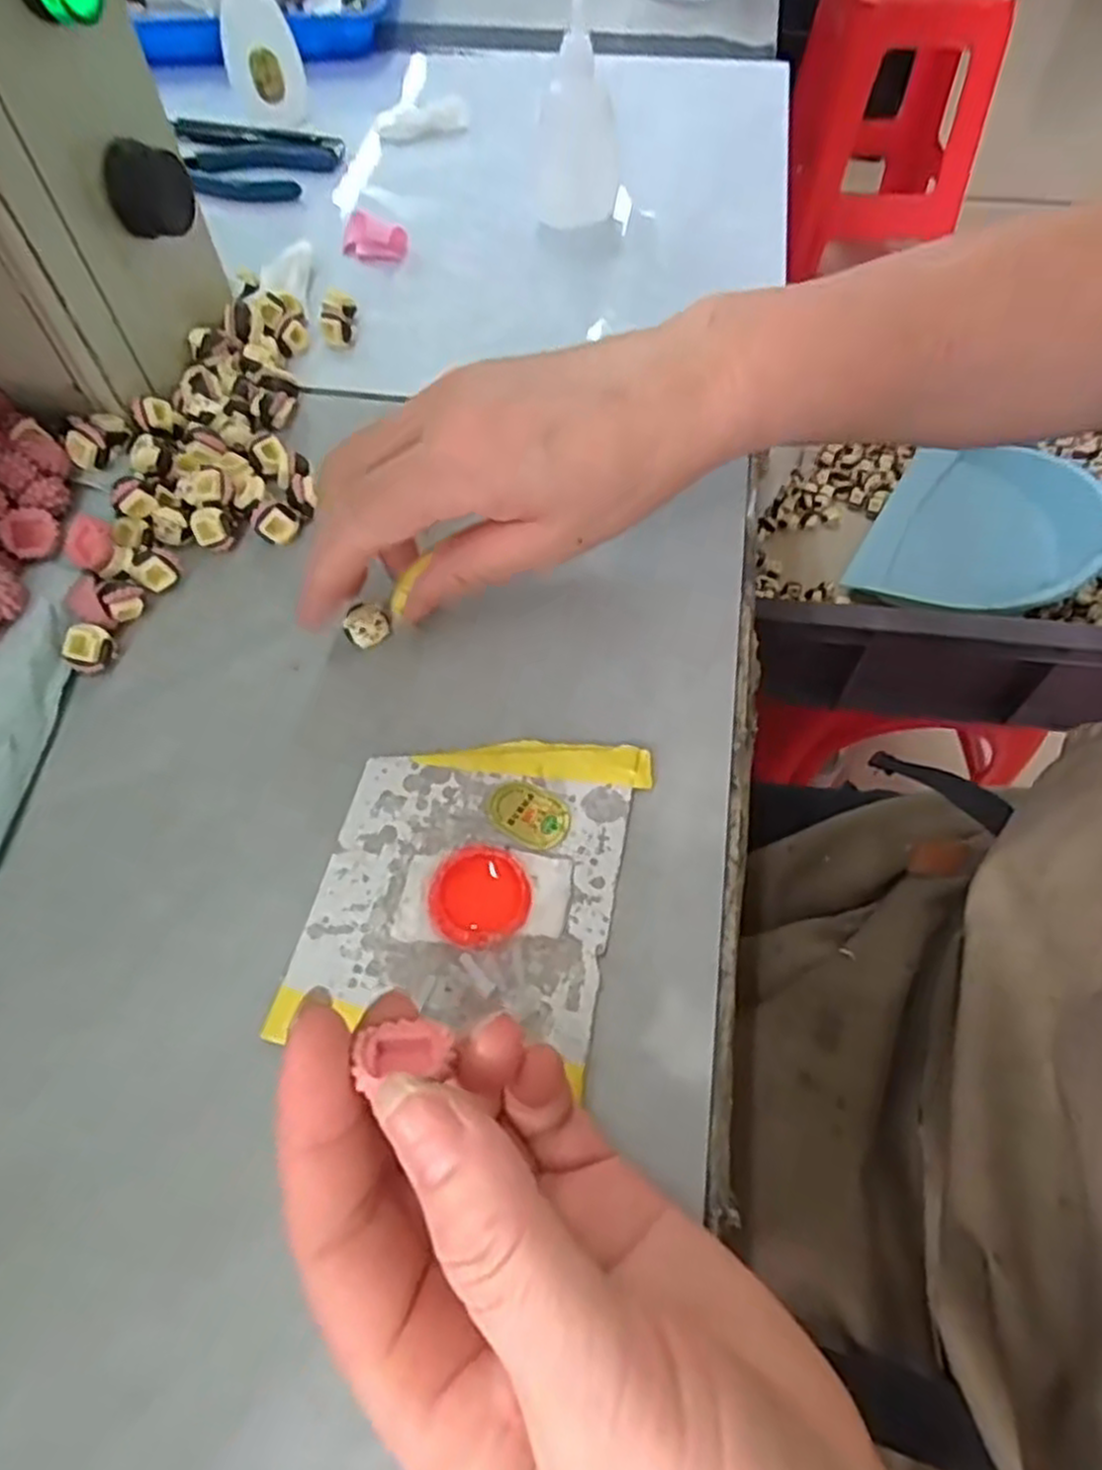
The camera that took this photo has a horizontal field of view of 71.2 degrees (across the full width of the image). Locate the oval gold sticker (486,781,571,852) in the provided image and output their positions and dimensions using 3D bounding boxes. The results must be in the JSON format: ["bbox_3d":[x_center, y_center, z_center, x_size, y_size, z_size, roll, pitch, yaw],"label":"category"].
[{"bbox_3d":[-0.007,0.025,0.247,0.028,0.004,0.020,29,63,16],"label":"oval gold sticker"}]

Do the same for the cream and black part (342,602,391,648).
[{"bbox_3d":[-0.068,-0.041,0.281,0.015,0.010,0.016,1,60,-2],"label":"cream and black part"}]

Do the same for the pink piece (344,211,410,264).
[{"bbox_3d":[-0.098,-0.273,0.422,0.039,0.014,0.021,16,60,9],"label":"pink piece"}]

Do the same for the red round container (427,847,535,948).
[{"bbox_3d":[-0.022,0.048,0.231,0.030,0.006,0.030,0,59,0],"label":"red round container"}]

